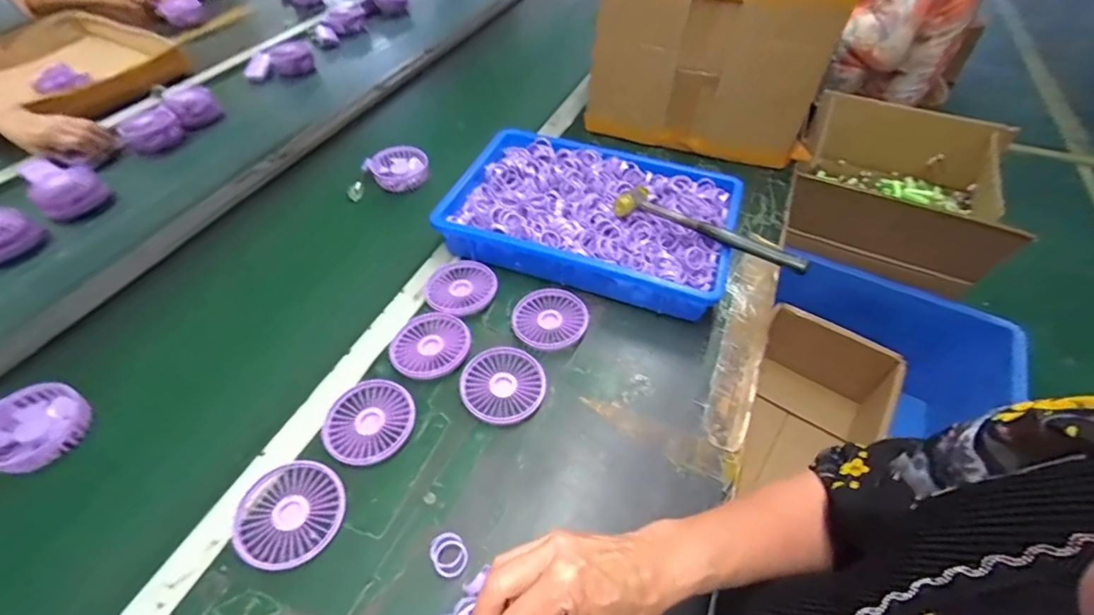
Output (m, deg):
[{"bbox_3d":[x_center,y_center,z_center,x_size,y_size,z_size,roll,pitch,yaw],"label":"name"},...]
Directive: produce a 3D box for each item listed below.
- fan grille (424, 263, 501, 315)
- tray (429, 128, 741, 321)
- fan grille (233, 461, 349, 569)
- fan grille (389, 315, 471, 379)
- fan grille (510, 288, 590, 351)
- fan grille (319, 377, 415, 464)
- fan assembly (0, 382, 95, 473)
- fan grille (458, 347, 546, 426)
[{"bbox_3d":[-0.107,-0.026,0.596,0.085,0.006,0.082,0,49,0],"label":"fan grille"},{"bbox_3d":[0.060,-0.131,0.661,0.375,0.064,0.251,15,51,13],"label":"tray"},{"bbox_3d":[-0.227,0.183,0.425,0.086,0.016,0.083,0,49,0],"label":"fan grille"},{"bbox_3d":[-0.130,0.042,0.539,0.082,0.008,0.086,0,49,0],"label":"fan grille"},{"bbox_3d":[0.004,0.014,0.570,0.089,0.014,0.083,0,49,0],"label":"fan grille"},{"bbox_3d":[-0.178,0.114,0.483,0.082,0.012,0.087,0,49,0],"label":"fan grille"},{"bbox_3d":[-0.528,0.121,0.492,0.084,0.029,0.086,22,53,19],"label":"fan assembly"},{"bbox_3d":[-0.047,0.084,0.514,0.088,0.015,0.085,-1,49,-1],"label":"fan grille"}]

